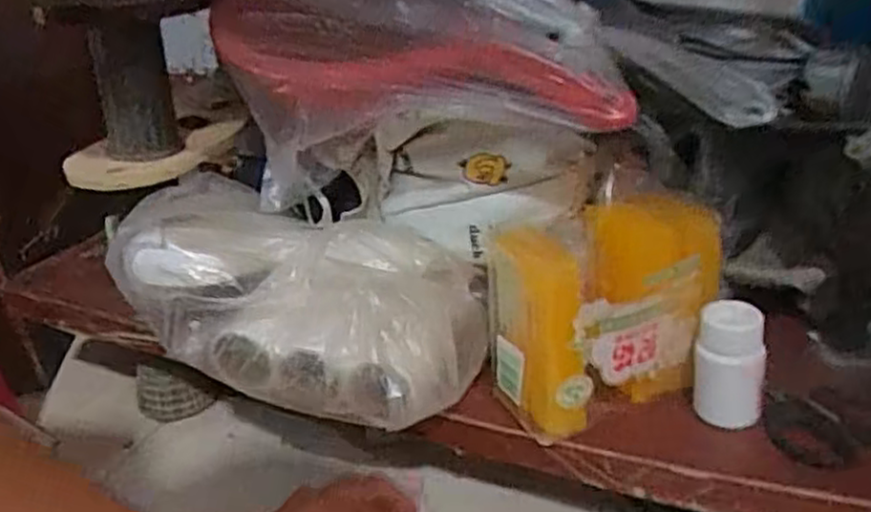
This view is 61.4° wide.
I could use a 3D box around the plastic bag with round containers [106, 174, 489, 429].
[{"bbox_3d":[-0.087,0.024,0.481,0.234,0.104,0.112,7,28,23],"label":"plastic bag with round containers"}]

